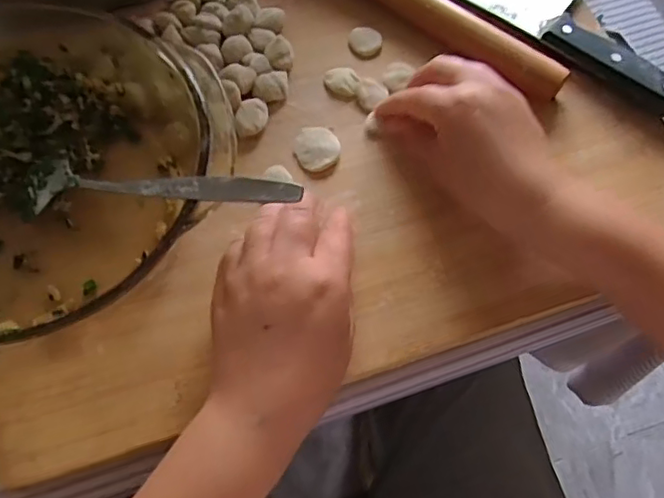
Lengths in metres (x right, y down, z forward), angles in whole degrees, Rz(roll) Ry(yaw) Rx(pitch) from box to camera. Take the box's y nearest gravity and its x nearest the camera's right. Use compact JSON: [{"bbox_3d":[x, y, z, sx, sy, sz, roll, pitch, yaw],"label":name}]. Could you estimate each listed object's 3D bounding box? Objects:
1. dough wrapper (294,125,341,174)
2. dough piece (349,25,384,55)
[{"bbox_3d":[-0.010,-0.067,0.395,0.030,0.004,0.035,24,67,7],"label":"dough wrapper"},{"bbox_3d":[0.025,-0.154,0.433,0.024,0.006,0.021,8,66,0],"label":"dough piece"}]

